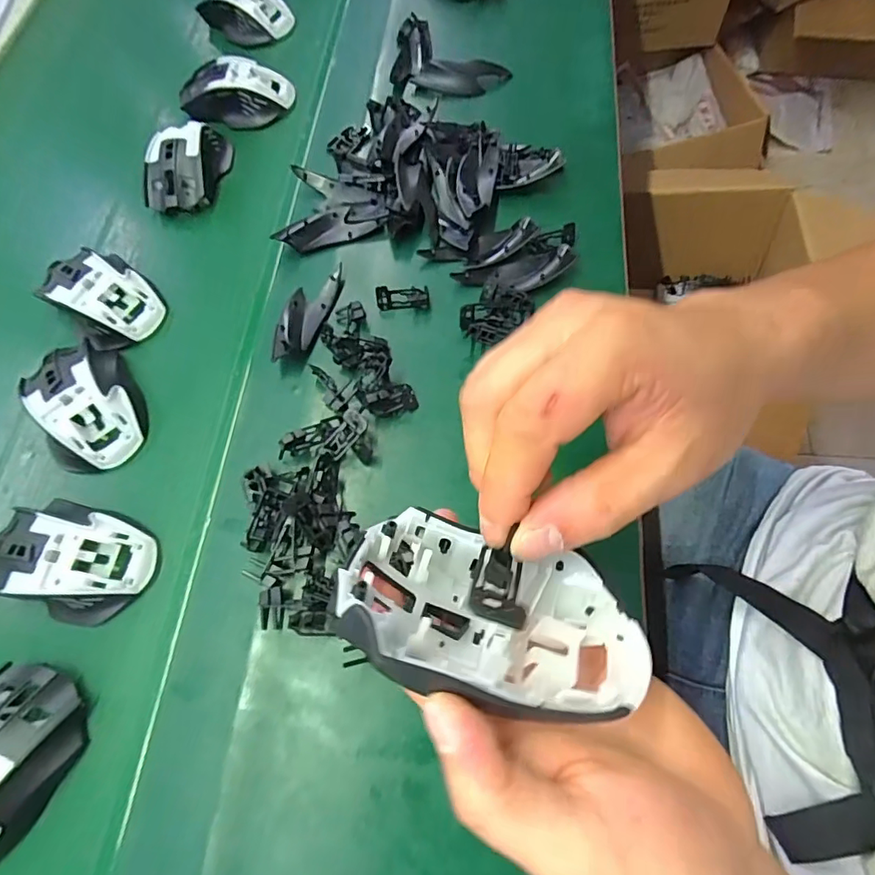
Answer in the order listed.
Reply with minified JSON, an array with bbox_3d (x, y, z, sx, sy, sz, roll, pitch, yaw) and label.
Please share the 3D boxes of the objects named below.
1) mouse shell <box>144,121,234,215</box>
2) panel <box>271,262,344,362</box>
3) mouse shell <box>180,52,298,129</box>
[{"bbox_3d":[-0.242,-0.261,0.486,0.061,0.039,0.100,5,67,6],"label":"mouse shell"},{"bbox_3d":[-0.109,-0.104,0.417,0.035,0.021,0.099,17,69,8],"label":"panel"},{"bbox_3d":[-0.204,-0.352,0.519,0.107,0.040,0.050,-5,67,2],"label":"mouse shell"}]

